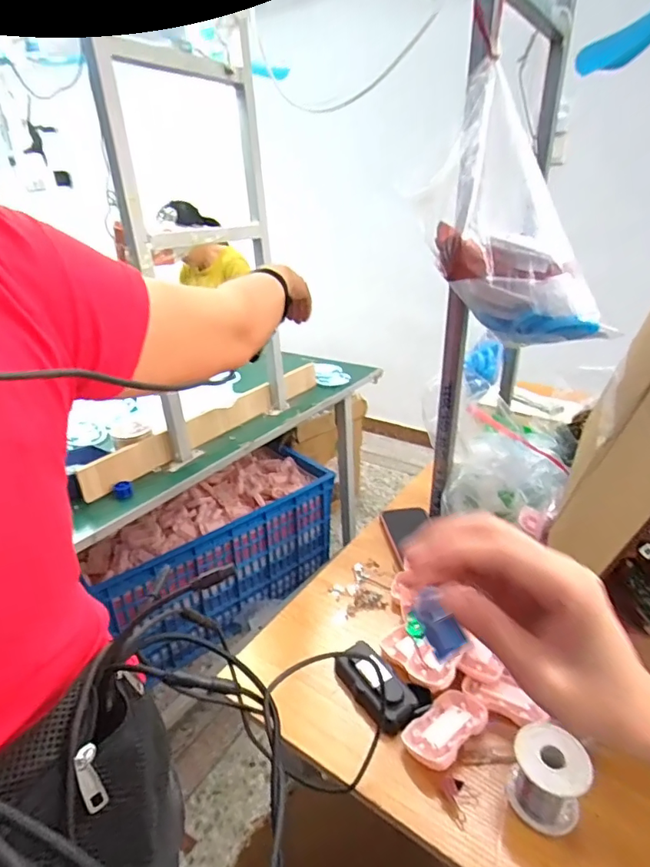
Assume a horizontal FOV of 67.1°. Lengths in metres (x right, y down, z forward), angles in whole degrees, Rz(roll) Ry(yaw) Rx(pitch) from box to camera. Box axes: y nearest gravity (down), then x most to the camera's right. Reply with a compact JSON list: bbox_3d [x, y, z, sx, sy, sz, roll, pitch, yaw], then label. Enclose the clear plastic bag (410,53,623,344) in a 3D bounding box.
[{"bbox_3d":[0.199,-0.248,0.578,0.125,0.331,0.131,-27,8,-41],"label":"clear plastic bag"}]

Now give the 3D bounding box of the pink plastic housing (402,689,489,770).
[{"bbox_3d":[0.123,0.300,0.503,0.080,0.030,0.054,-21,33,-34],"label":"pink plastic housing"}]

